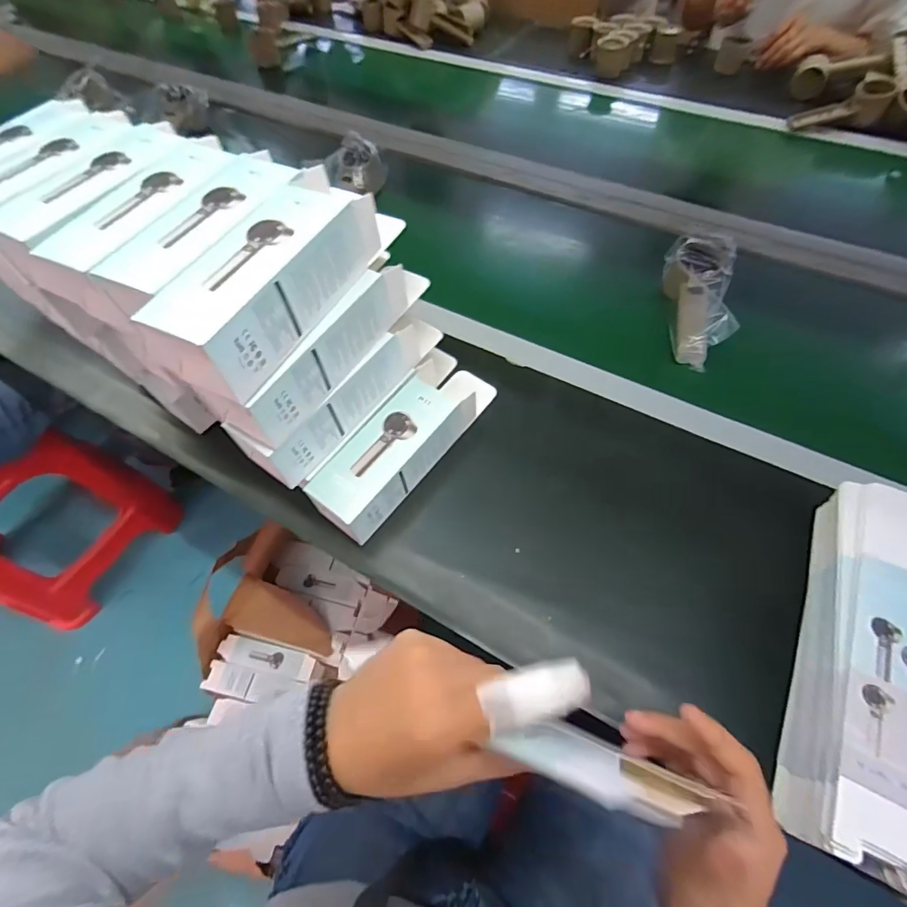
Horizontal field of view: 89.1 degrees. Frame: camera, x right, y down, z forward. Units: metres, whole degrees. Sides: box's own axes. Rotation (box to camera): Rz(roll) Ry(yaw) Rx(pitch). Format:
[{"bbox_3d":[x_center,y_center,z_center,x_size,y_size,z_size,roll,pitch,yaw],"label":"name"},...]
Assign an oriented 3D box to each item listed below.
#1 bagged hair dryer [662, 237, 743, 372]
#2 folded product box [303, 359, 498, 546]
[{"bbox_3d":[0.303,-0.190,0.561,0.066,0.058,0.173,6,74,5],"label":"bagged hair dryer"},{"bbox_3d":[-0.047,-0.025,0.482,0.078,0.058,0.245,32,64,19],"label":"folded product box"}]

